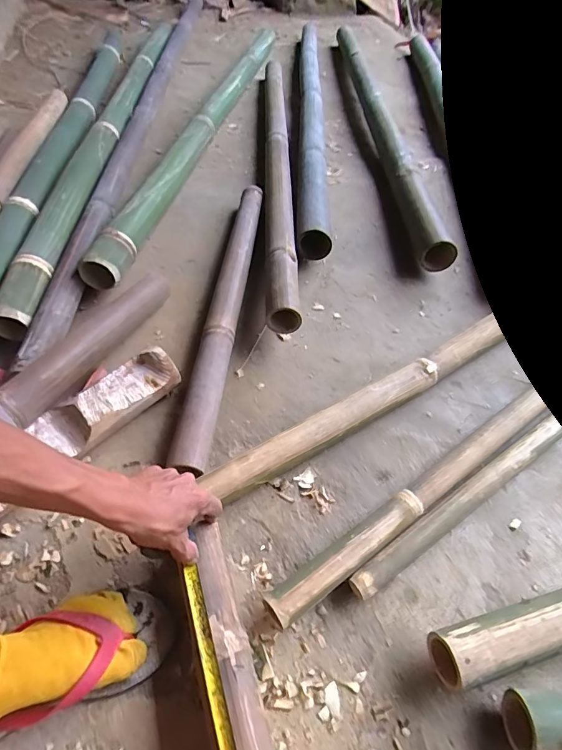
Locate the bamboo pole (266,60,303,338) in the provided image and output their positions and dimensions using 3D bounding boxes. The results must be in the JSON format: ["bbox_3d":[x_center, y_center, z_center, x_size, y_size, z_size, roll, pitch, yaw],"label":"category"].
[{"bbox_3d":[-0.011,-0.475,0.918,0.058,0.044,0.974,1,53,-3],"label":"bamboo pole"}]

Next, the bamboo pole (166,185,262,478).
[{"bbox_3d":[-0.093,-0.120,0.717,0.055,0.049,0.603,6,53,1],"label":"bamboo pole"}]

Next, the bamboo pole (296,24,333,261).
[{"bbox_3d":[0.076,-0.668,1.107,0.060,0.084,1.110,3,55,-2],"label":"bamboo pole"}]

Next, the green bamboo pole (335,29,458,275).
[{"bbox_3d":[0.259,-0.639,1.098,0.077,0.086,1.081,-2,55,-5],"label":"green bamboo pole"}]

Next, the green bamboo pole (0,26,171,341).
[{"bbox_3d":[-0.396,-0.542,0.975,0.059,0.061,1.166,4,55,-1],"label":"green bamboo pole"}]

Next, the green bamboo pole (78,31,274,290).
[{"bbox_3d":[-0.185,-0.584,1.015,0.059,0.059,1.056,13,53,6],"label":"green bamboo pole"}]

